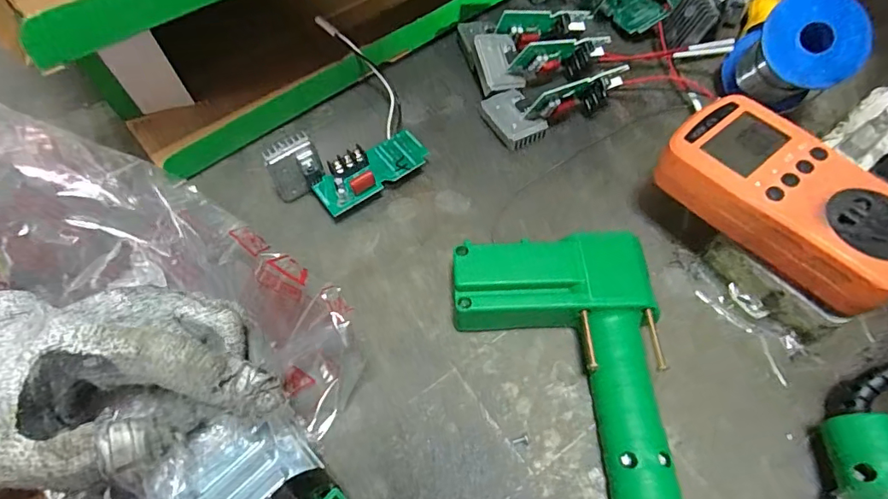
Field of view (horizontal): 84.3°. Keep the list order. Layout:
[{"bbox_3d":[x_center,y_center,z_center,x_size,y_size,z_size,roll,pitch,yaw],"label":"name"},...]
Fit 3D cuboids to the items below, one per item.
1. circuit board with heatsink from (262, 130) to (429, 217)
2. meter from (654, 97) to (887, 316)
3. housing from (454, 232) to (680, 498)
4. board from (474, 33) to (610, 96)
[{"bbox_3d":[-0.060,-0.054,0.322,0.101,0.045,0.044,-22,63,-11],"label":"circuit board with heatsink"},{"bbox_3d":[0.184,-0.028,0.264,0.062,0.036,0.125,-39,65,-19],"label":"meter"},{"bbox_3d":[0.063,0.064,0.260,0.105,0.029,0.144,-3,61,-1],"label":"housing"},{"bbox_3d":[0.071,-0.151,0.377,0.099,0.039,0.046,-16,62,-8],"label":"board"}]

